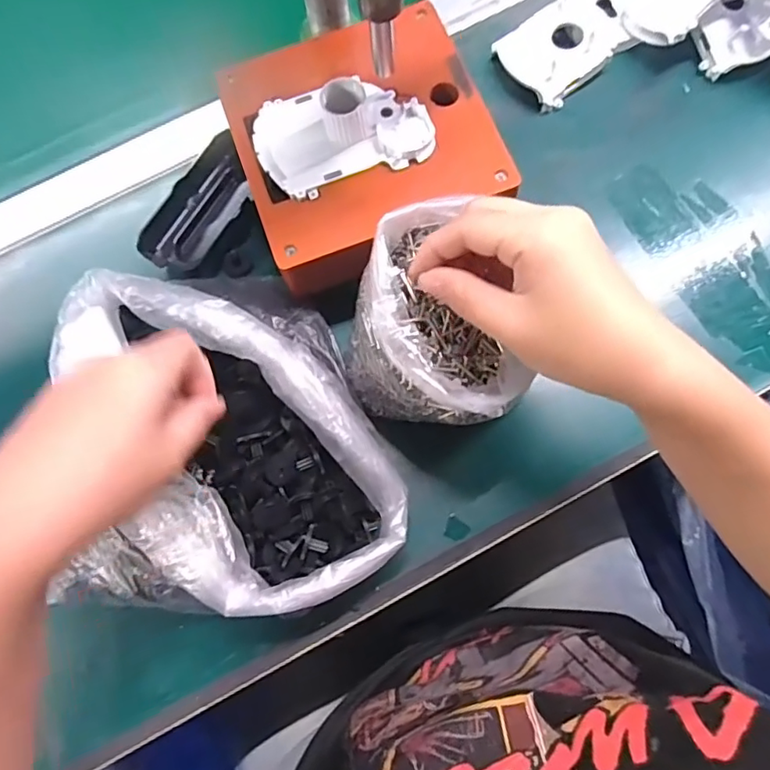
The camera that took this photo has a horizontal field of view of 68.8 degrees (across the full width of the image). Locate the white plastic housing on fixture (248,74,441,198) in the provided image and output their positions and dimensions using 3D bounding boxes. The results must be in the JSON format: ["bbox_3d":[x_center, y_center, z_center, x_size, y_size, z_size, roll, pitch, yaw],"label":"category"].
[{"bbox_3d":[-0.025,-0.152,0.331,0.103,0.026,0.066,-12,75,0],"label":"white plastic housing on fixture"}]

